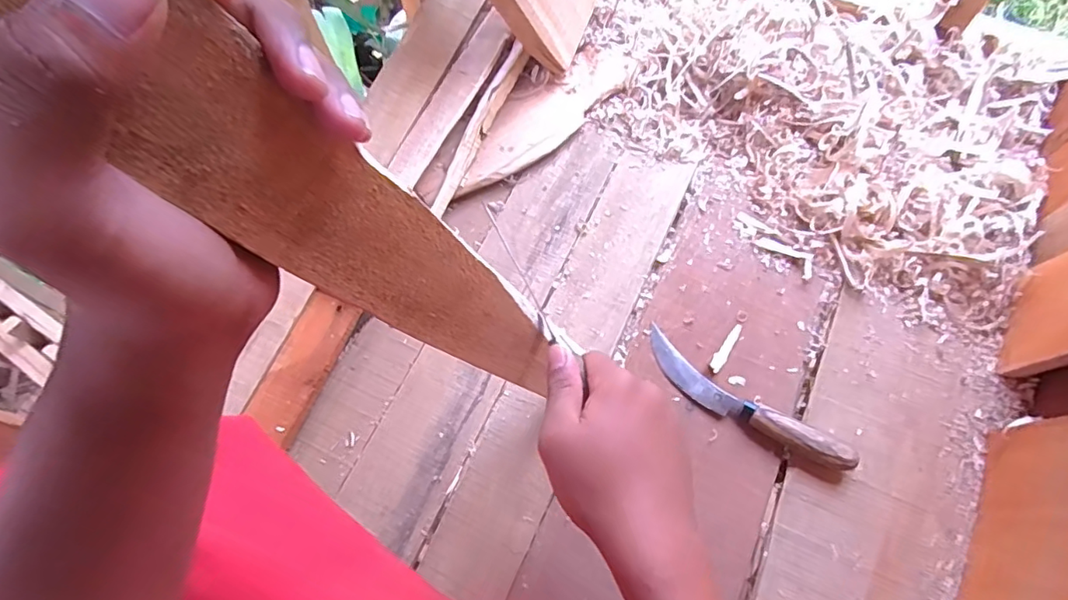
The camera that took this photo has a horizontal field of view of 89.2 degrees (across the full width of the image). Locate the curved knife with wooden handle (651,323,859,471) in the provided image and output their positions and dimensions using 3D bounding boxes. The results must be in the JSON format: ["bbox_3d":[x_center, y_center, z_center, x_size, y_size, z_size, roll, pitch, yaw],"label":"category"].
[{"bbox_3d":[0.194,0.096,0.510,0.206,0.025,0.040,35,73,15],"label":"curved knife with wooden handle"}]

